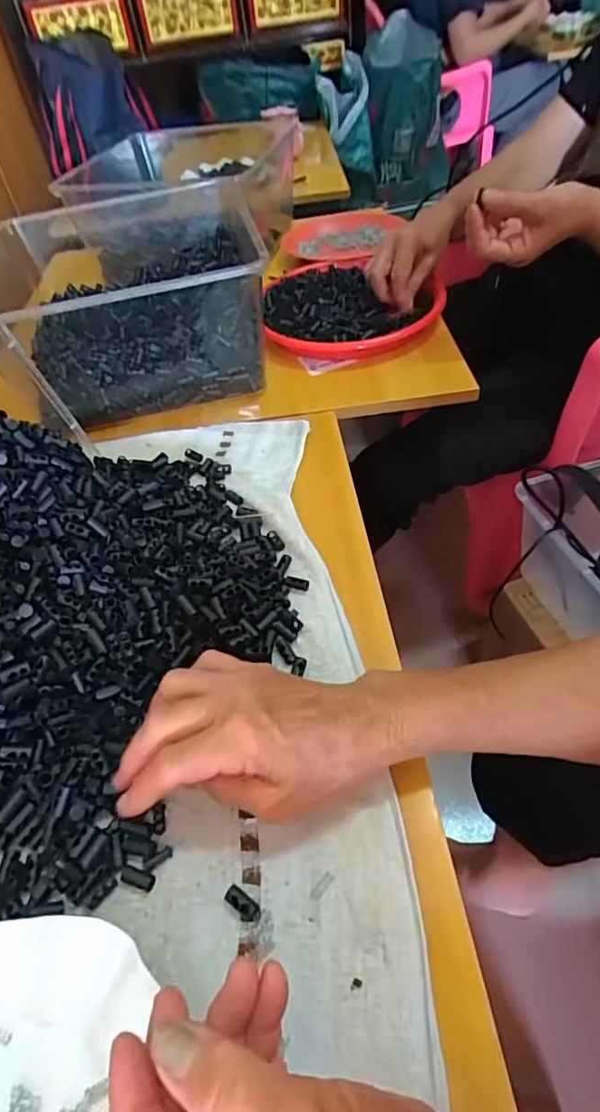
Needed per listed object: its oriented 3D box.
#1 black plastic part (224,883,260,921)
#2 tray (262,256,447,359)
[{"bbox_3d":[-0.031,0.188,0.296,0.020,0.007,0.010,35,61,16],"label":"black plastic part"},{"bbox_3d":[0.068,-0.333,0.722,0.228,0.048,0.264,-6,49,2],"label":"tray"}]

